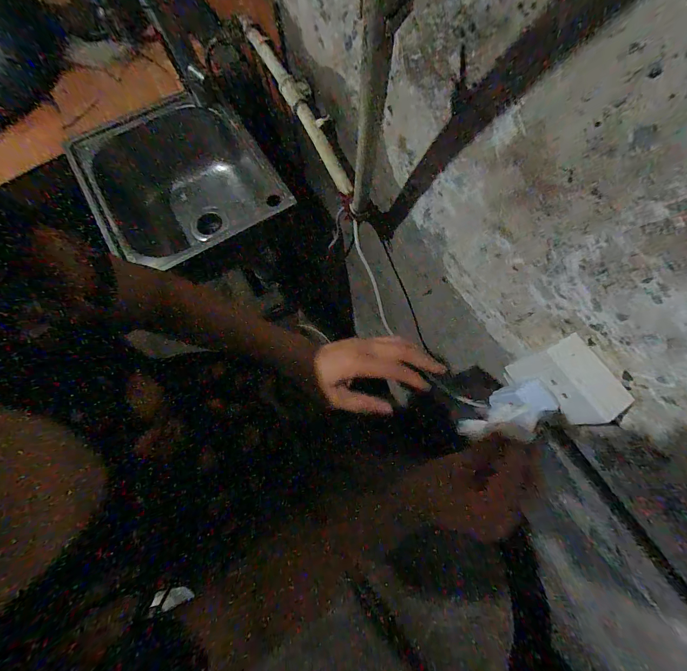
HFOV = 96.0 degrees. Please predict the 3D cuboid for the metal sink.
[{"bbox_3d":[-0.424,-0.408,0.833,0.455,0.263,0.238,-25,75,-8],"label":"metal sink"}]

